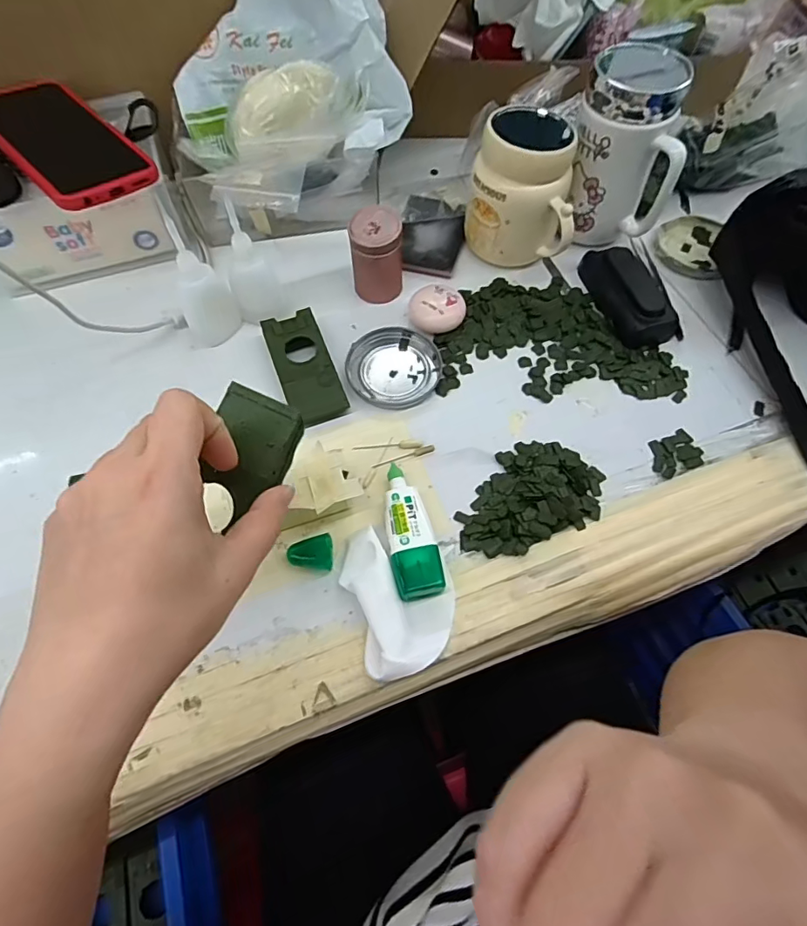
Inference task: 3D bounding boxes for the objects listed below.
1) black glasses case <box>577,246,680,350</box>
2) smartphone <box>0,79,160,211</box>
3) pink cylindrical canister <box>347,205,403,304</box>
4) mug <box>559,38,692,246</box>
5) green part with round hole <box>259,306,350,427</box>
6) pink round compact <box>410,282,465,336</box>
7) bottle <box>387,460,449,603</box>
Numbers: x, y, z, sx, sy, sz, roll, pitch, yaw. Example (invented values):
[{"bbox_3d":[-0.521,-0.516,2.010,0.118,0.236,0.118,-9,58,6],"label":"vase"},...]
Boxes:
[{"bbox_3d":[0.197,-0.153,0.444,0.049,0.024,0.107,-21,64,-10],"label":"black glasses case"},{"bbox_3d":[-0.283,-0.266,0.409,0.081,0.017,0.172,-41,69,-19],"label":"smartphone"},{"bbox_3d":[-0.024,-0.186,0.439,0.044,0.064,0.048,0,63,0],"label":"pink cylindrical canister"},{"bbox_3d":[0.192,-0.266,0.437,0.096,0.133,0.074,18,64,9],"label":"mug"},{"bbox_3d":[-0.082,-0.080,0.415,0.046,0.013,0.105,-20,64,-9],"label":"green part with round hole"},{"bbox_3d":[0.030,-0.136,0.439,0.046,0.020,0.047,0,63,0],"label":"pink round compact"},{"bbox_3d":[0.002,0.046,0.350,0.032,0.026,0.096,-14,63,-7],"label":"bottle"}]

